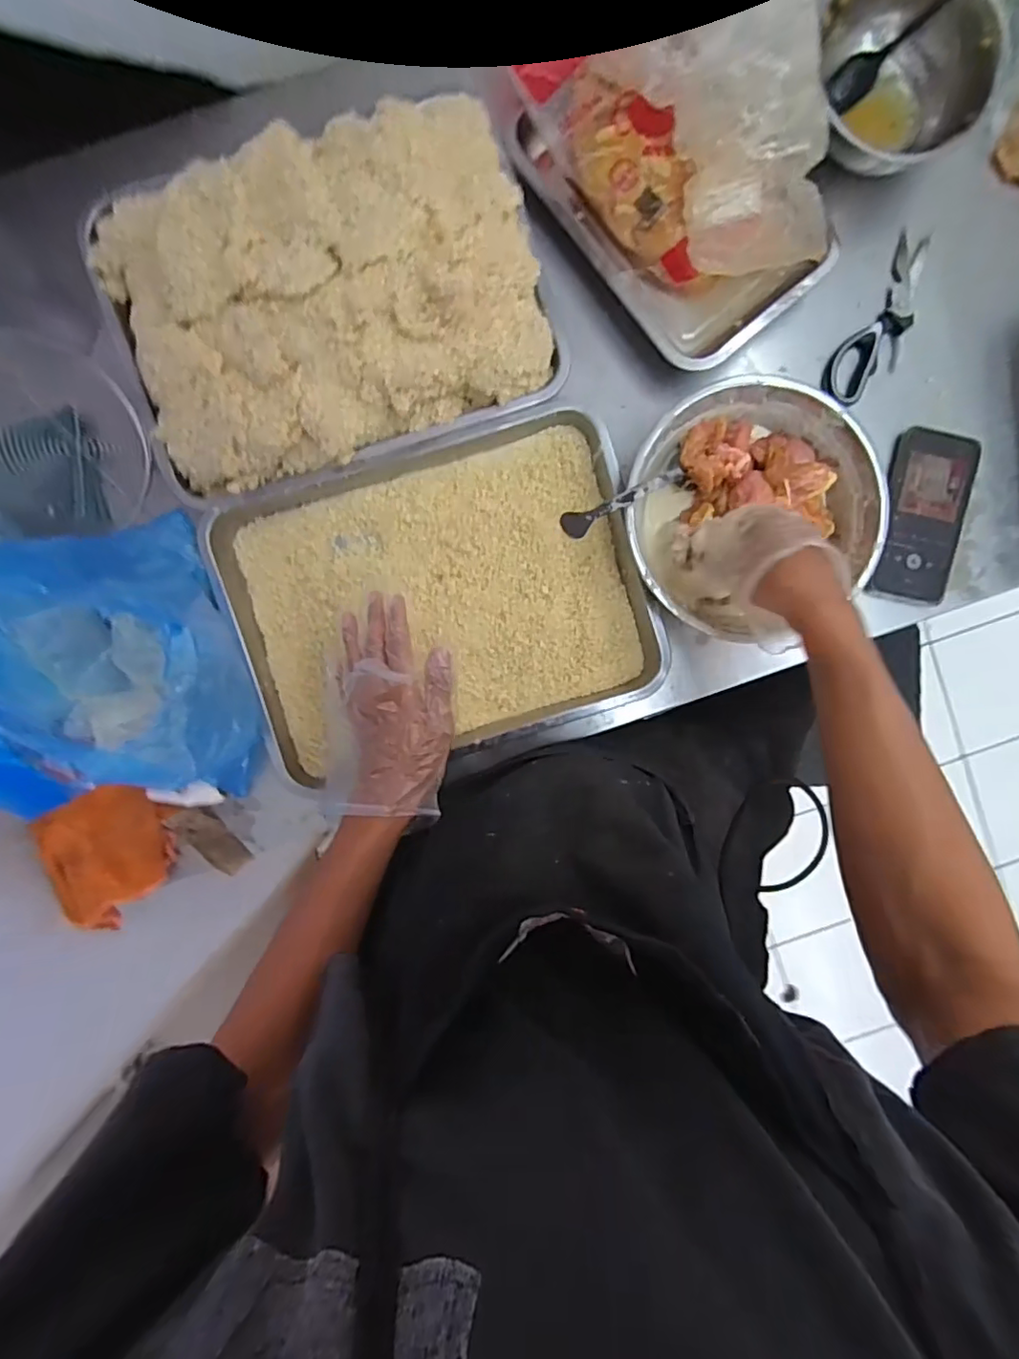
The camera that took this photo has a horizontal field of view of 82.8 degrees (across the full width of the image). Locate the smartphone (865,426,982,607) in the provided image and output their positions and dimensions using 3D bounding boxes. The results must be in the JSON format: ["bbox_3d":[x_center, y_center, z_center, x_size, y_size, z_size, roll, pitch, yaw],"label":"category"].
[{"bbox_3d":[0.422,-0.166,0.590,0.081,0.018,0.172,11,92,-3],"label":"smartphone"}]

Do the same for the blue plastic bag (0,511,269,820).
[{"bbox_3d":[-0.377,-0.029,0.461,0.322,0.203,0.232,13,92,-3],"label":"blue plastic bag"}]

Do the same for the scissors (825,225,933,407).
[{"bbox_3d":[0.379,-0.357,0.581,0.060,0.012,0.179,31,91,-3],"label":"scissors"}]

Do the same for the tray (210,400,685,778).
[{"bbox_3d":[-0.063,-0.073,0.557,0.376,0.040,0.275,-17,93,-1],"label":"tray"}]

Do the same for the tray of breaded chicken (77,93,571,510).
[{"bbox_3d":[-0.159,-0.333,0.505,0.373,0.091,0.266,-20,93,-1],"label":"tray of breaded chicken"}]

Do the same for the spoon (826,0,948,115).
[{"bbox_3d":[0.373,-0.607,0.542,0.158,0.026,0.031,-34,94,20],"label":"spoon"}]

